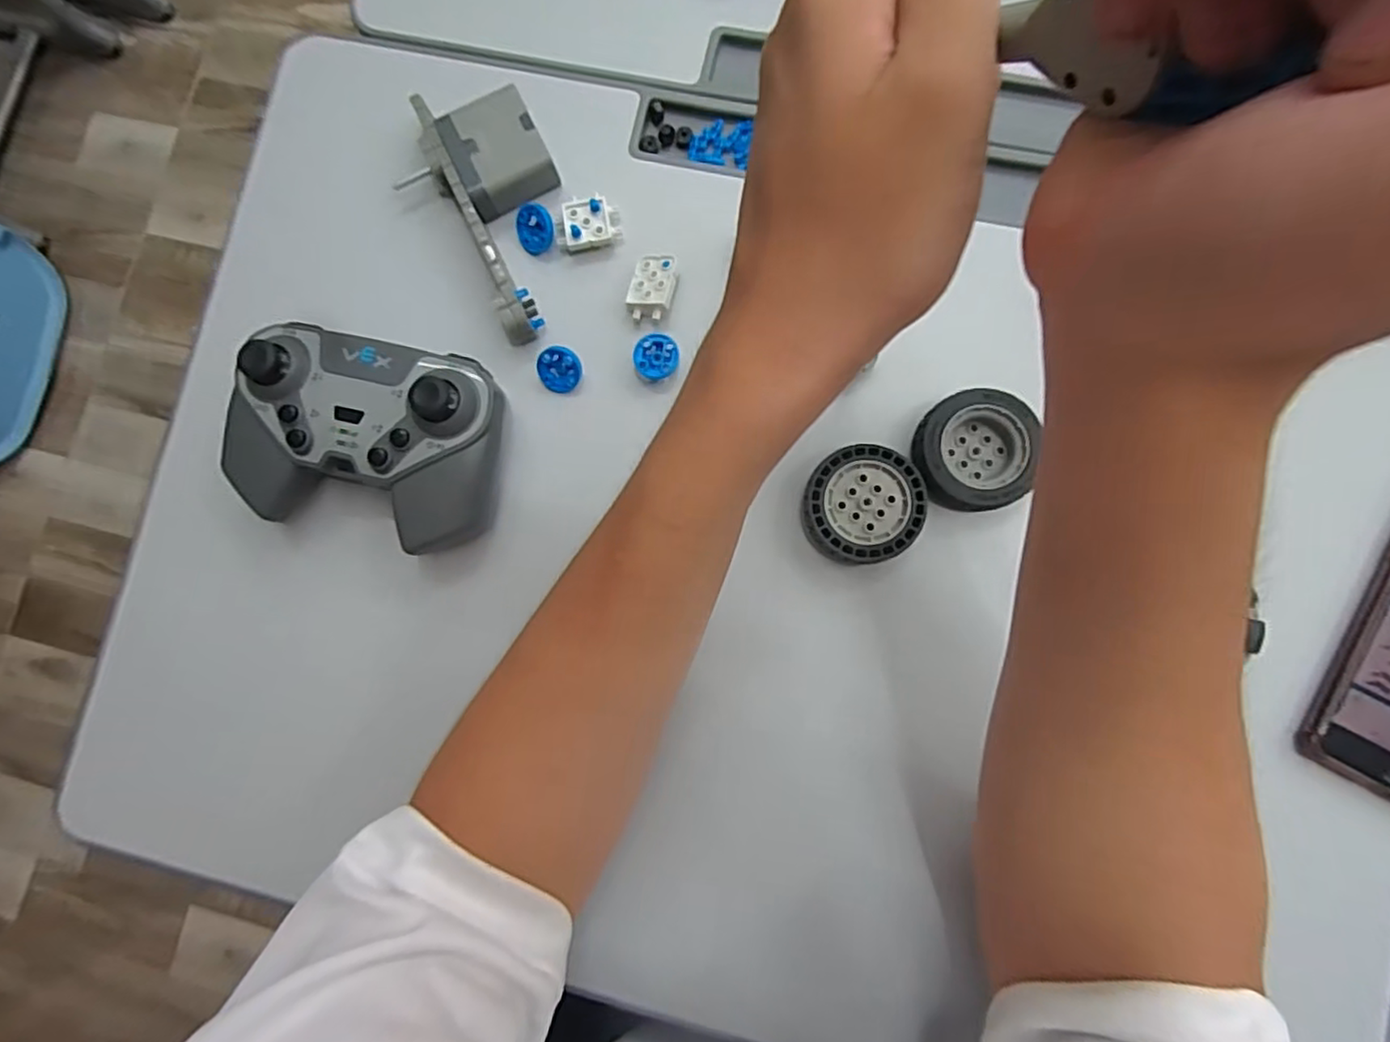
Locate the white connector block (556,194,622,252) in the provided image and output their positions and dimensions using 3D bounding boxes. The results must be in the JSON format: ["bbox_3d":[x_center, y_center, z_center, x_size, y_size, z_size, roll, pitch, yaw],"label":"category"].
[{"bbox_3d":[-0.060,-0.167,0.358,0.034,0.012,0.027,-11,83,2],"label":"white connector block"}]

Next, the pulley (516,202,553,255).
[{"bbox_3d":[-0.091,-0.165,0.364,0.022,0.004,0.026,13,112,14],"label":"pulley"}]

